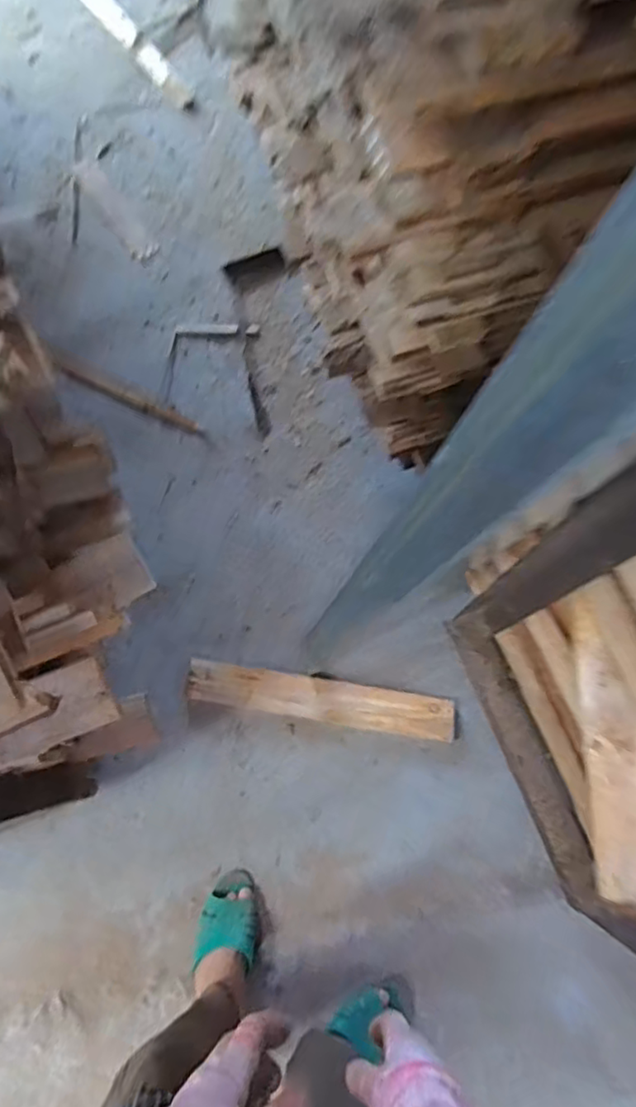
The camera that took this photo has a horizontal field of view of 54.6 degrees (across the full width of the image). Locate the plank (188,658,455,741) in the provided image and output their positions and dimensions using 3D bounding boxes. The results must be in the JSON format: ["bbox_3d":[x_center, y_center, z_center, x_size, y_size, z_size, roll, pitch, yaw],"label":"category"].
[{"bbox_3d":[0.003,0.261,1.099,0.467,0.025,0.074,8,75,2],"label":"plank"}]

